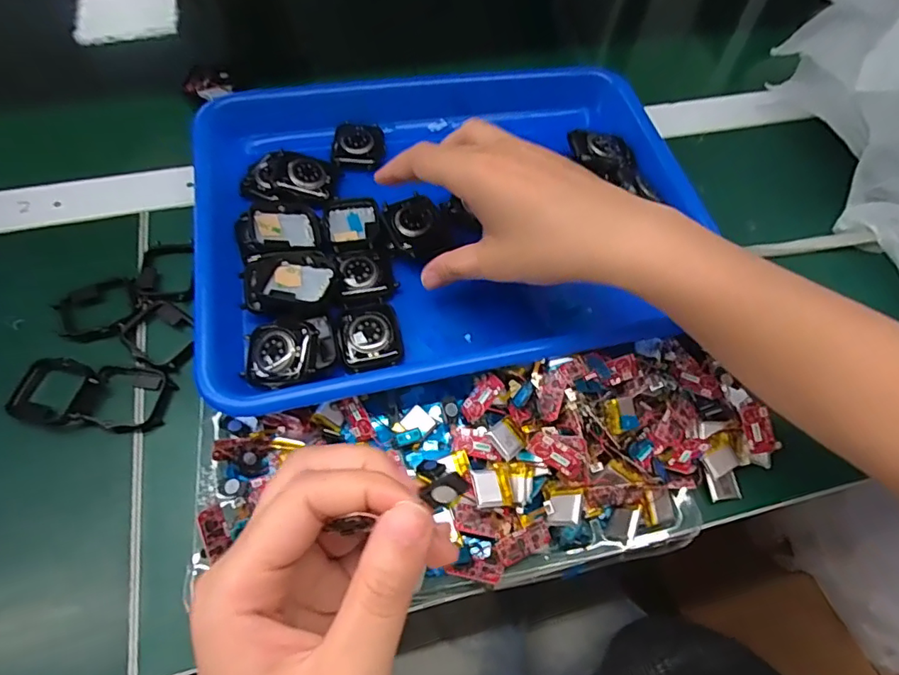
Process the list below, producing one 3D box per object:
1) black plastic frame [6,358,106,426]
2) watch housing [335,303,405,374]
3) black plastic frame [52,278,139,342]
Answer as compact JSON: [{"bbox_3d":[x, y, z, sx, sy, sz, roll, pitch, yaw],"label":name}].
[{"bbox_3d":[-0.225,0.031,0.302,0.045,0.011,0.035,9,60,2],"label":"black plastic frame"},{"bbox_3d":[-0.047,-0.001,0.310,0.037,0.011,0.039,-13,62,-10],"label":"watch housing"},{"bbox_3d":[-0.220,-0.016,0.330,0.048,0.008,0.039,-16,65,-6],"label":"black plastic frame"}]

